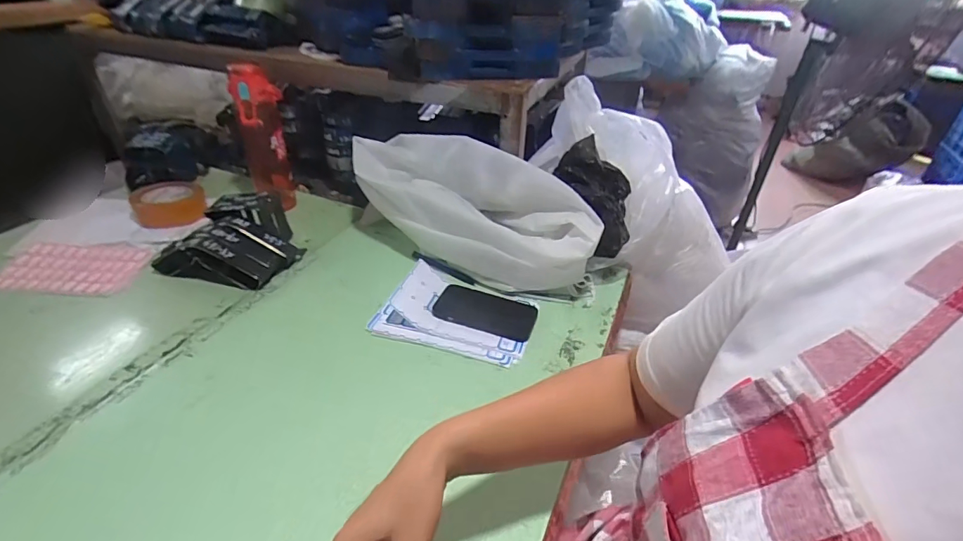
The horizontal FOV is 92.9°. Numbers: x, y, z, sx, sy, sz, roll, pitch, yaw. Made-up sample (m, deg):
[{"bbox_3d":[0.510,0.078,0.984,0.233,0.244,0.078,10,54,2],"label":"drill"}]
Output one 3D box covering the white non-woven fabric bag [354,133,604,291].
[{"bbox_3d":[-0.018,-0.099,0.779,0.429,0.174,0.147,17,39,18],"label":"white non-woven fabric bag"}]

